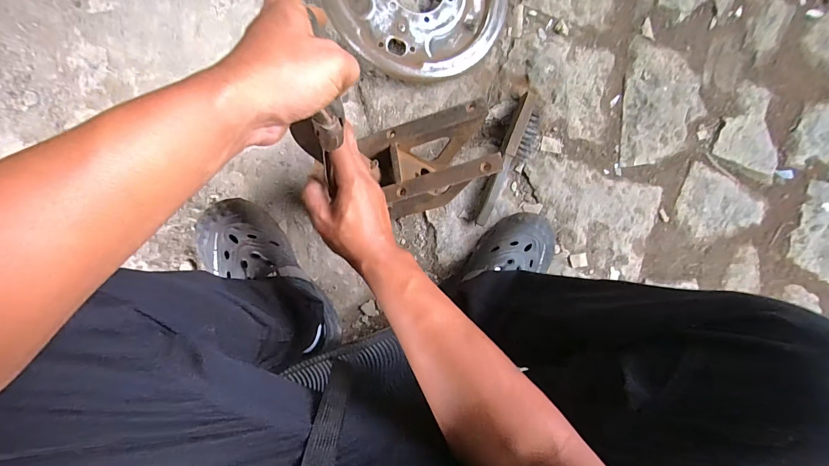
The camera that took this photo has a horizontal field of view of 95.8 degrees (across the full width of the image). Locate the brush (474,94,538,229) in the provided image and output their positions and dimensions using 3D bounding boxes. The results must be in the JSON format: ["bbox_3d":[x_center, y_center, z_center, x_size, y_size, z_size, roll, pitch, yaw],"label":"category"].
[{"bbox_3d":[0.165,-0.118,0.624,0.058,0.034,0.234,22,88,-7],"label":"brush"}]

